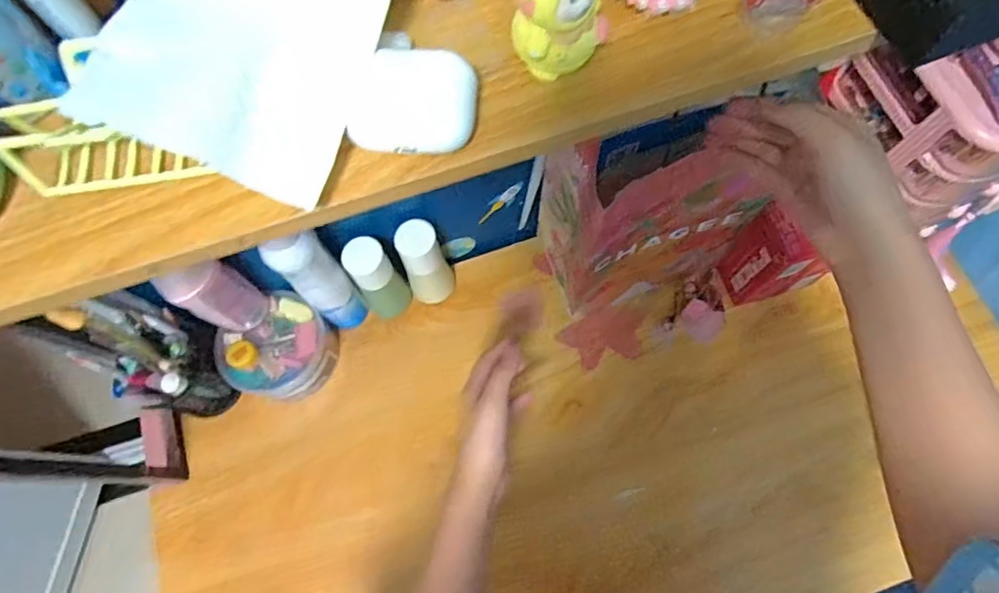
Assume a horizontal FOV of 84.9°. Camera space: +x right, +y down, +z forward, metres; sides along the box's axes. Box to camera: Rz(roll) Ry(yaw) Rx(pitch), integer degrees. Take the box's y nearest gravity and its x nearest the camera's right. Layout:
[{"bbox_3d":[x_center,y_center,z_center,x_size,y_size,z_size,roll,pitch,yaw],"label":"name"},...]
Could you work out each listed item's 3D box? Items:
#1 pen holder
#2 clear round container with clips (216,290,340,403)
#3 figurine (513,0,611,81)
[{"bbox_3d":[-0.354,0.064,0.565,0.091,0.215,0.097,15,72,7],"label":"pen holder"},{"bbox_3d":[-0.254,0.067,0.645,0.120,0.078,0.108,-37,73,-11],"label":"clear round container with clips"},{"bbox_3d":[0.026,-0.119,0.227,0.039,0.051,0.026,-42,74,-12],"label":"figurine"}]

